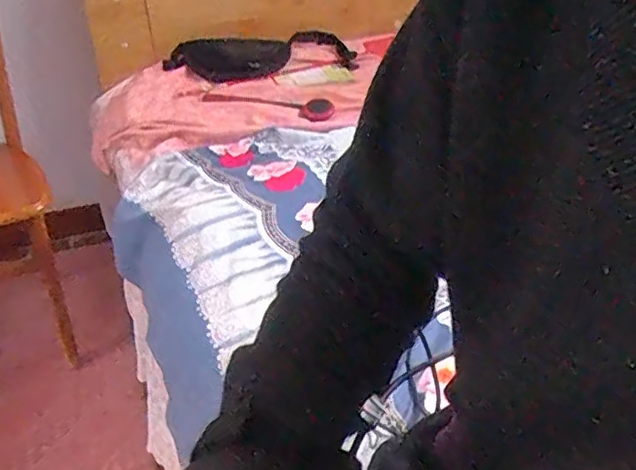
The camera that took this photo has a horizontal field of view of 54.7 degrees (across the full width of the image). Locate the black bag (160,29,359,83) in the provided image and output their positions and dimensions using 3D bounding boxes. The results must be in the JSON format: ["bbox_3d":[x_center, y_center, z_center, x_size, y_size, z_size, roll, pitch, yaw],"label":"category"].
[{"bbox_3d":[-0.133,-0.447,1.543,0.480,0.092,0.106,-17,34,-24],"label":"black bag"}]

